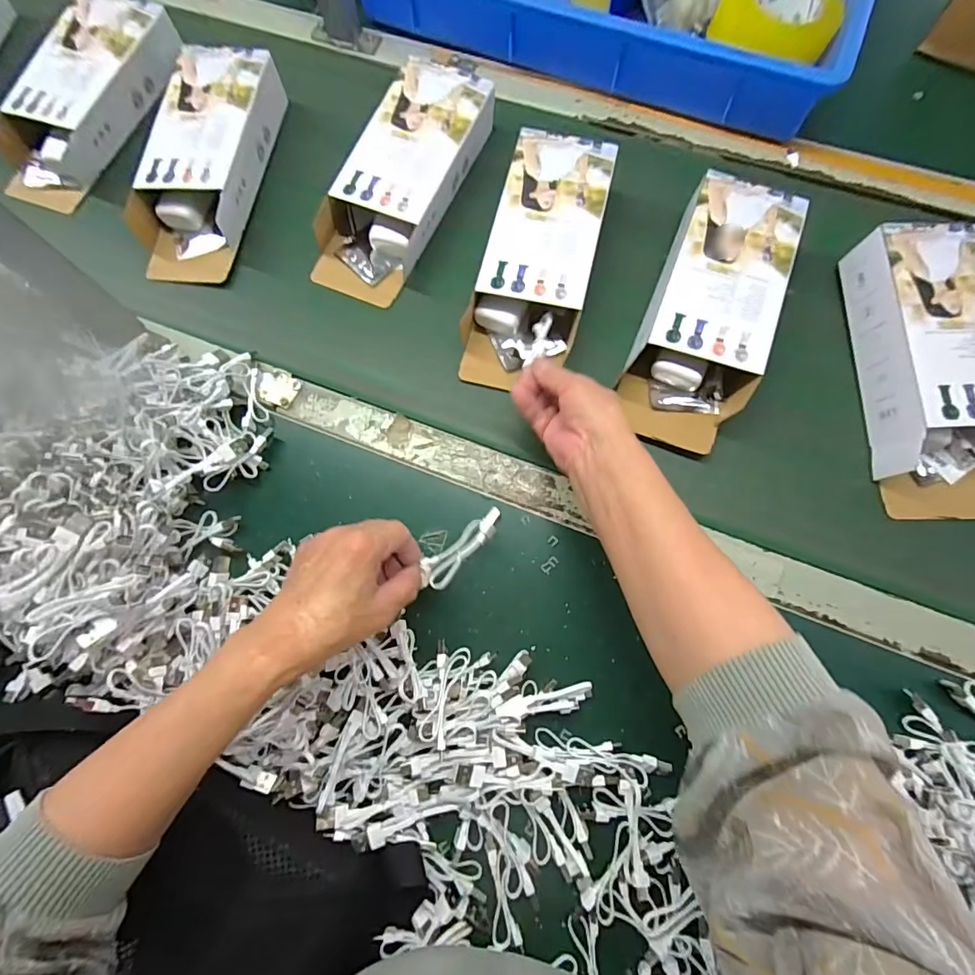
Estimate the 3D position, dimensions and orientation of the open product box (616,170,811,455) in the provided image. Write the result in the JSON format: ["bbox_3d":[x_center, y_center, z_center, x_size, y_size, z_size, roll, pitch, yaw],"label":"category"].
[{"bbox_3d":[0.204,-0.162,0.445,0.103,0.051,0.251,20,80,9],"label":"open product box"}]

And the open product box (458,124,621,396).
[{"bbox_3d":[0.050,-0.219,0.469,0.101,0.050,0.252,15,79,8],"label":"open product box"}]

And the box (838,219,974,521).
[{"bbox_3d":[0.395,-0.104,0.422,0.105,0.055,0.253,-2,77,4],"label":"box"}]

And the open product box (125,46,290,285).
[{"bbox_3d":[-0.297,-0.343,0.517,0.111,0.065,0.245,12,79,7],"label":"open product box"}]

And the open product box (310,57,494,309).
[{"bbox_3d":[-0.088,-0.314,0.499,0.099,0.056,0.248,26,81,10],"label":"open product box"}]

